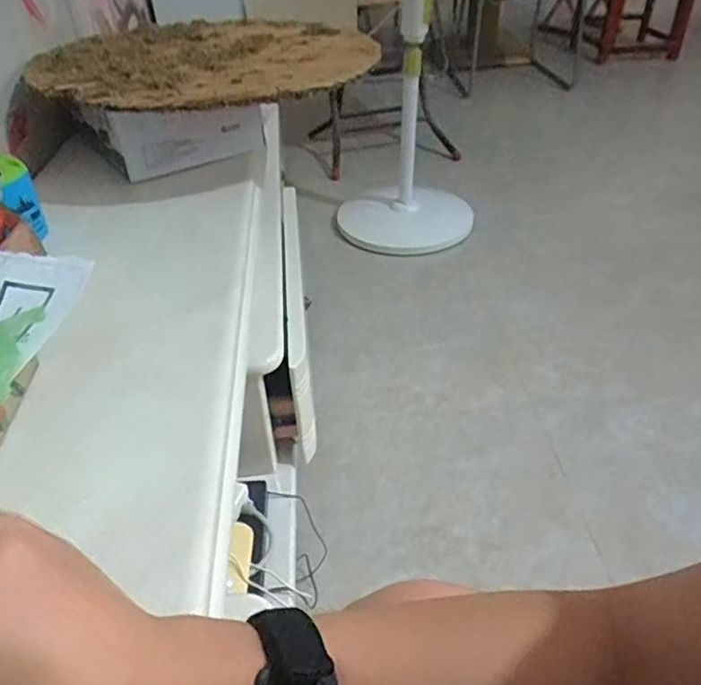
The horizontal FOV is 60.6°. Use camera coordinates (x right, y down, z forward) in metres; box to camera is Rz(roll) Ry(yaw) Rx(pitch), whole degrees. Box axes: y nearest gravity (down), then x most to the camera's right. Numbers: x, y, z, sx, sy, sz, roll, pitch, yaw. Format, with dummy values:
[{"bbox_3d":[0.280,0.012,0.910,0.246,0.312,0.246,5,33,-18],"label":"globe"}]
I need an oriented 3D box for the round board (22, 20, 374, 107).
[{"bbox_3d":[-0.223,-0.441,0.921,0.514,0.025,0.472,-1,36,1],"label":"round board"}]

